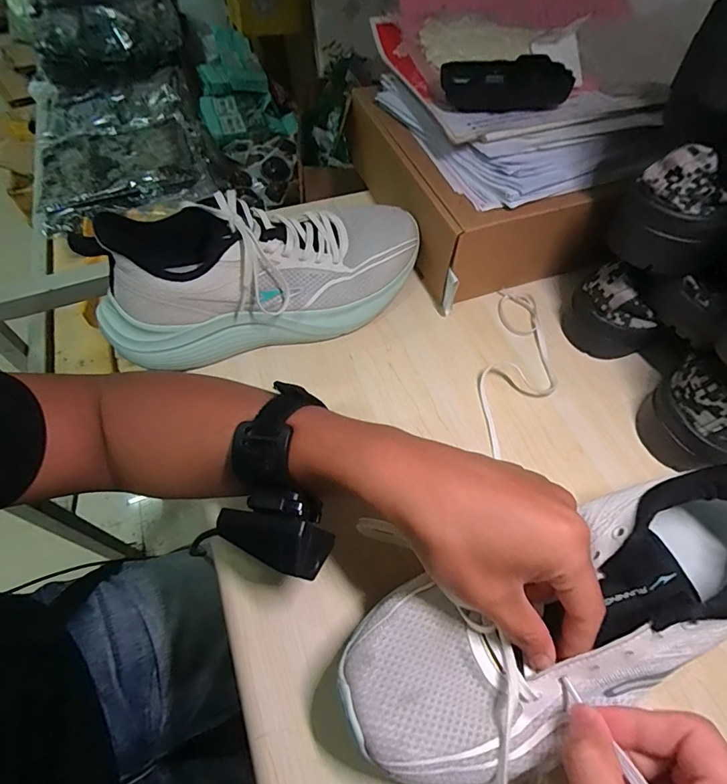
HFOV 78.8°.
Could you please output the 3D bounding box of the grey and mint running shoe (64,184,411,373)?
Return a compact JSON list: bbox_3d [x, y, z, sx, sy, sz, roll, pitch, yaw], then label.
[{"bbox_3d":[-0.080,-0.103,0.377,0.271,0.110,0.092,-17,60,-10],"label":"grey and mint running shoe"}]

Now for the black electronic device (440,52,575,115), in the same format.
[{"bbox_3d":[0.132,-0.280,0.403,0.118,0.031,0.043,-7,59,-4],"label":"black electronic device"}]

